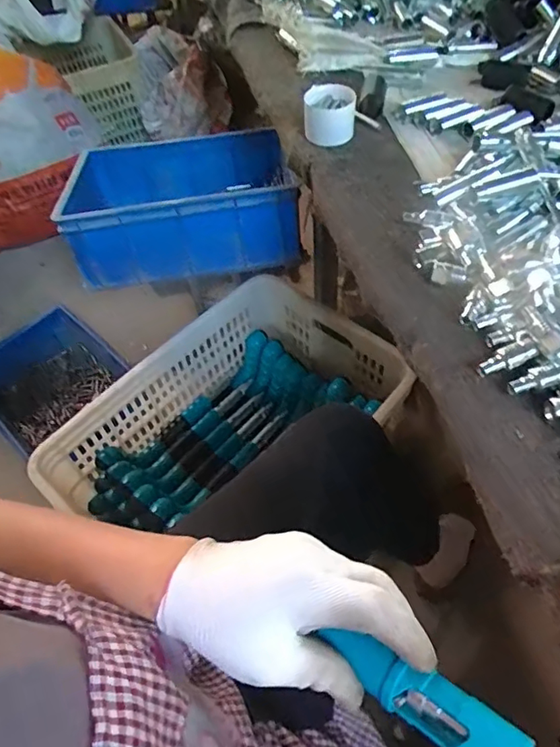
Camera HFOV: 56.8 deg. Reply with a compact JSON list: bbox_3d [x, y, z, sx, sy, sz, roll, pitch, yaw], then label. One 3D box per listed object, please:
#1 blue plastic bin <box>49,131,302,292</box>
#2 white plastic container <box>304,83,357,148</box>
[{"bbox_3d":[-0.172,-0.316,0.936,0.376,0.145,0.262,-10,55,-2],"label":"blue plastic bin"},{"bbox_3d":[0.066,-0.341,0.681,0.066,0.047,0.065,6,56,9],"label":"white plastic container"}]

